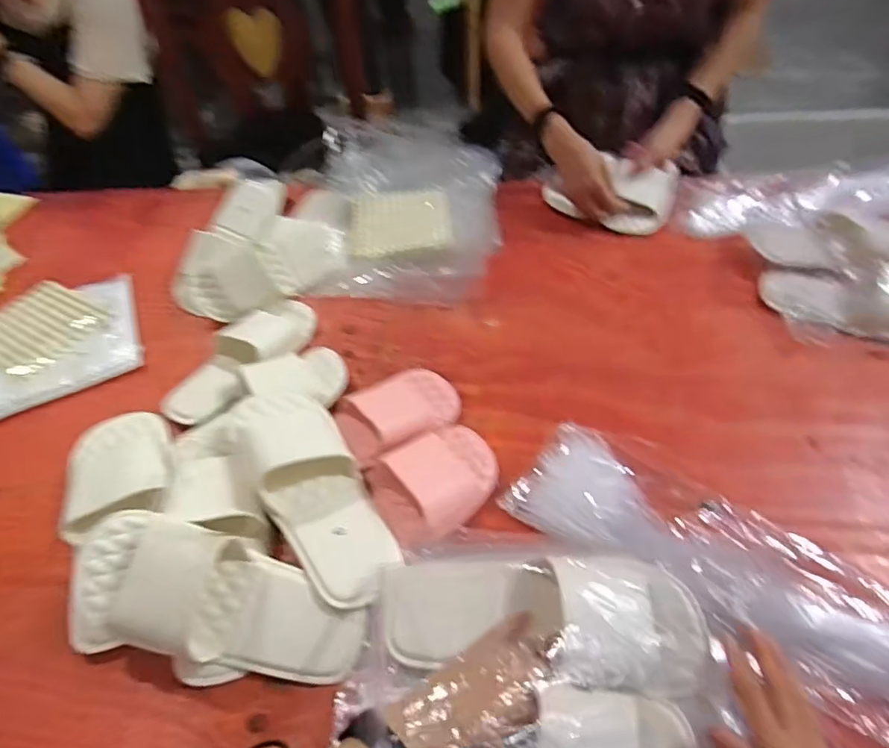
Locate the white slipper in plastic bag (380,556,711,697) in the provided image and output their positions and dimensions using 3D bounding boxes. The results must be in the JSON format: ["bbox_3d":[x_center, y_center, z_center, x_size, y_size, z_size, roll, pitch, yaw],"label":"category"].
[{"bbox_3d":[0.087,0.215,0.498,0.281,0.071,0.117,0,52,14],"label":"white slipper in plastic bag"}]

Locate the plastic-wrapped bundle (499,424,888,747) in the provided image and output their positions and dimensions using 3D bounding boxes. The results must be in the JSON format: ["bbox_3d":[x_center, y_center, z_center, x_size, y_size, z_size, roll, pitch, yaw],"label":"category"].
[{"bbox_3d":[0.291,0.187,0.533,0.454,0.030,0.150,26,58,22],"label":"plastic-wrapped bundle"}]

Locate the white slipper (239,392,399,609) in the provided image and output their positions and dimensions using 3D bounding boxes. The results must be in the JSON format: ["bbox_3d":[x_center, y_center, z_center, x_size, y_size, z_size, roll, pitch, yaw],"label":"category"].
[{"bbox_3d":[-0.142,0.122,0.596,0.107,0.058,0.271,-25,55,-15],"label":"white slipper"}]

